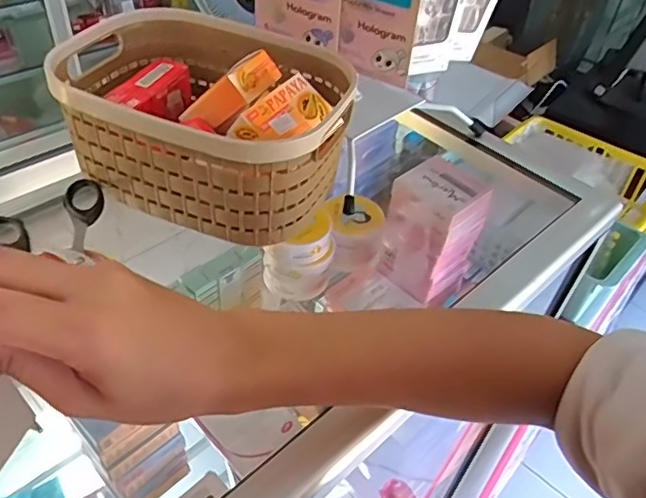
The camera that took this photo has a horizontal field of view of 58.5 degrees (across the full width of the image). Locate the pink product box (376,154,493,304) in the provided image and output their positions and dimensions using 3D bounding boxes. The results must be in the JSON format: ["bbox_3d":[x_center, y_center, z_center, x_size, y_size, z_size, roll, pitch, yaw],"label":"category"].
[{"bbox_3d":[0.118,-0.022,0.633,0.082,0.137,0.066,32,48,25],"label":"pink product box"}]

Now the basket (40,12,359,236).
[{"bbox_3d":[-0.088,-0.105,0.458,0.207,0.089,0.158,21,45,15],"label":"basket"}]

